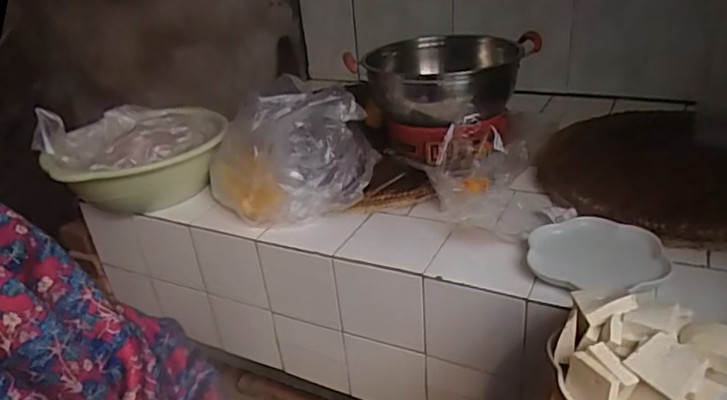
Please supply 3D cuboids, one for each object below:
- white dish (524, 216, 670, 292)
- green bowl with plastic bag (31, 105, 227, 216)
[{"bbox_3d":[0.325,0.074,0.810,0.174,0.015,0.174,-5,27,2],"label":"white dish"},{"bbox_3d":[-0.429,-0.095,1.110,0.294,0.163,0.252,-25,33,-32],"label":"green bowl with plastic bag"}]

